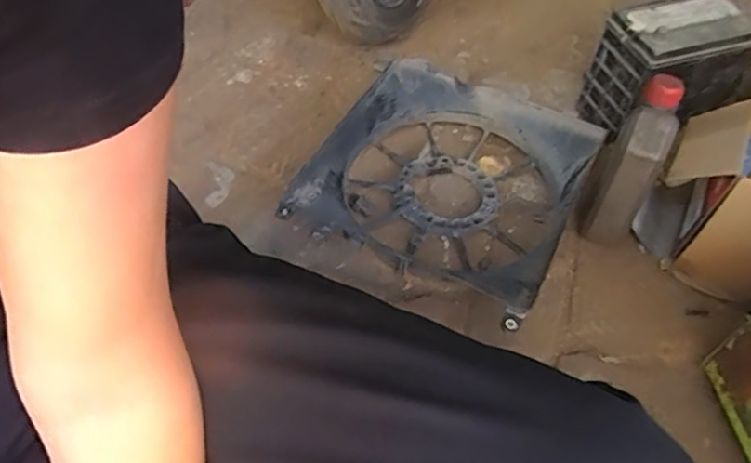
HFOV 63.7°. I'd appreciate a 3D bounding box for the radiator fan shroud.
[{"bbox_3d":[0.108,-0.083,0.929,0.368,0.079,0.379,24,56,15],"label":"radiator fan shroud"}]

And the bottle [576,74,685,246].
[{"bbox_3d":[0.351,-0.083,0.836,0.078,0.251,0.077,27,35,17],"label":"bottle"}]

